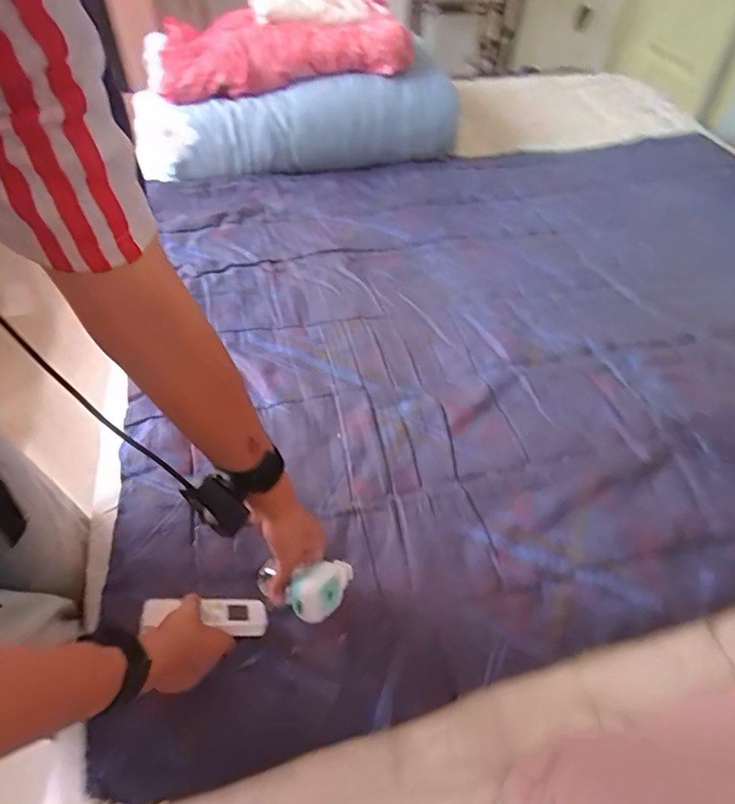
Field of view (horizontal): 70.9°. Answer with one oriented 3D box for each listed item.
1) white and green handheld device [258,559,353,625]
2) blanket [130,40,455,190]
[{"bbox_3d":[-0.048,0.205,0.572,0.078,0.043,0.047,-28,55,-25],"label":"white and green handheld device"},{"bbox_3d":[-0.155,-0.684,1.286,0.756,0.203,0.210,-22,55,-21],"label":"blanket"}]

